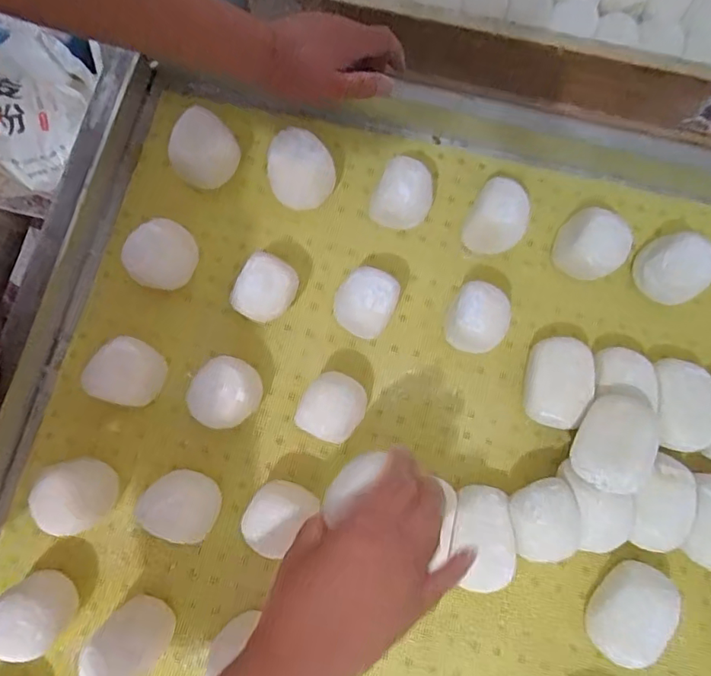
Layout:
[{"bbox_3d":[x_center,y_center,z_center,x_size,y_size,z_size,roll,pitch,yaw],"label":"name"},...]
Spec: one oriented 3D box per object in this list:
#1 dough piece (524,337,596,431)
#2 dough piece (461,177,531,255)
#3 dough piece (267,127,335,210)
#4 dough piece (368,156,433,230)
[{"bbox_3d":[0.169,0.039,0.441,0.046,0.046,0.073,10,79,3],"label":"dough piece"},{"bbox_3d":[0.126,-0.106,0.462,0.053,0.057,0.054,0,78,1],"label":"dough piece"},{"bbox_3d":[-0.052,-0.156,0.482,0.060,0.049,0.065,0,78,1],"label":"dough piece"},{"bbox_3d":[0.040,-0.128,0.472,0.054,0.059,0.047,9,79,3],"label":"dough piece"}]

